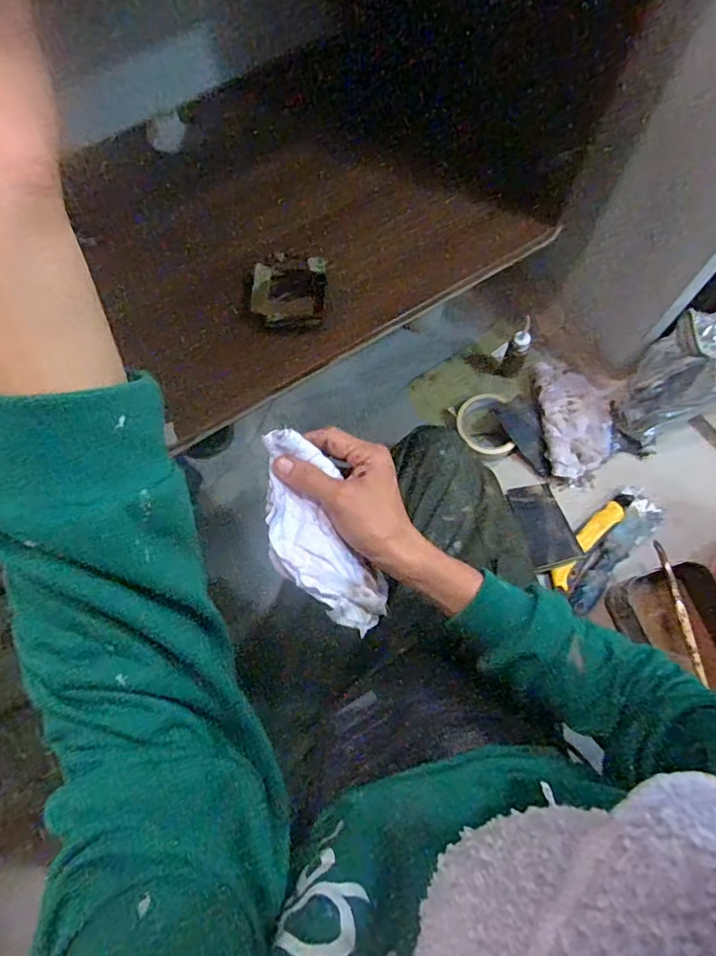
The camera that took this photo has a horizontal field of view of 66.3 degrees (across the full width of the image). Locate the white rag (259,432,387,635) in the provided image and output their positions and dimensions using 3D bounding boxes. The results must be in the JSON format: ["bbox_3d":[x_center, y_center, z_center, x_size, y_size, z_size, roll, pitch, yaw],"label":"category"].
[{"bbox_3d":[-0.034,0.048,0.444,0.073,0.060,0.175,-30,96,-11],"label":"white rag"}]

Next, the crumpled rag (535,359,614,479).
[{"bbox_3d":[0.317,-0.091,0.794,0.100,0.034,0.184,3,70,1],"label":"crumpled rag"}]

